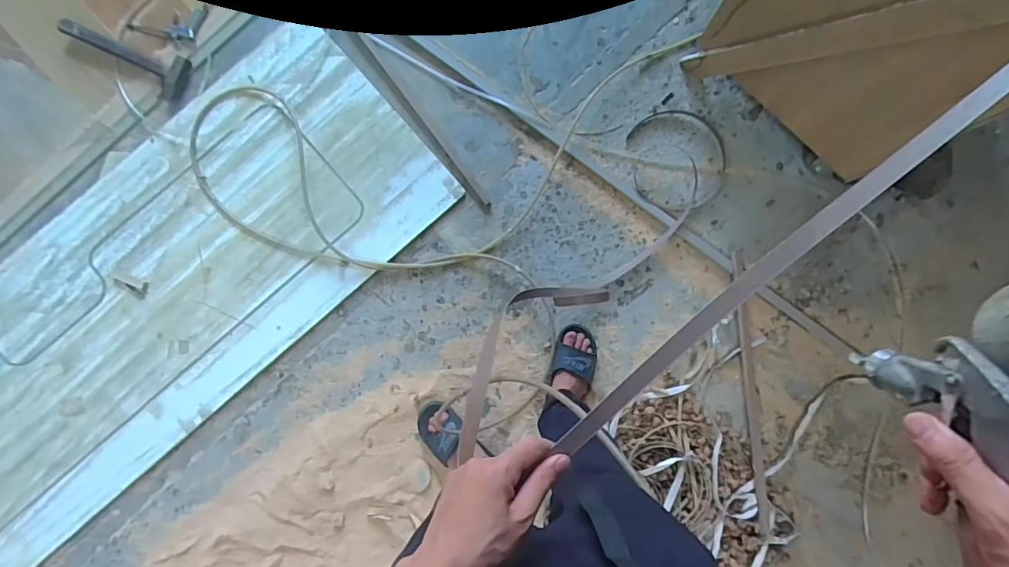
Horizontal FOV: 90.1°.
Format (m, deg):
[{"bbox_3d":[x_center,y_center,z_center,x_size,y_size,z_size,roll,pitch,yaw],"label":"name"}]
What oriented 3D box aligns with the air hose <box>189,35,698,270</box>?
[{"bbox_3d":[-0.150,-0.320,1.330,1.364,0.036,0.535,-6,88,0],"label":"air hose"}]

